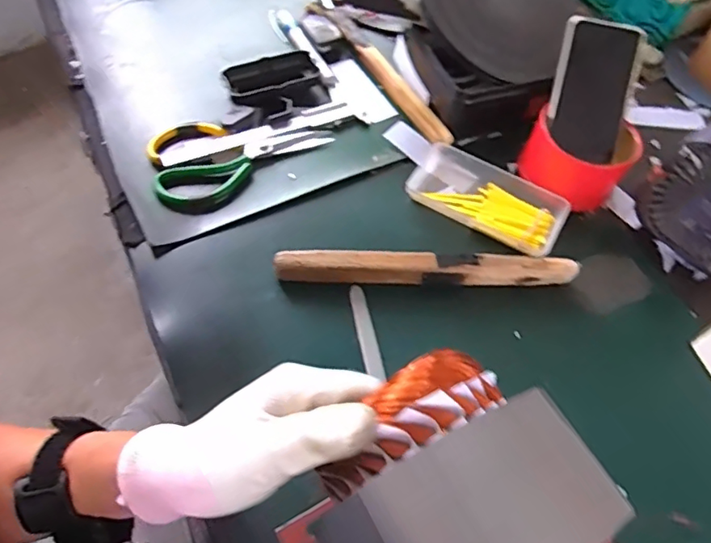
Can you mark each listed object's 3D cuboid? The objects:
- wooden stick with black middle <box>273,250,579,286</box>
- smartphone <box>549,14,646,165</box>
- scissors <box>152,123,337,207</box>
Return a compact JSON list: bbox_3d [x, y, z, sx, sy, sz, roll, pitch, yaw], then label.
[{"bbox_3d":[0.067,-0.003,0.517,0.275,0.031,0.023,1,59,-2],"label":"wooden stick with black middle"},{"bbox_3d":[0.244,-0.186,0.569,0.080,0.008,0.137,9,97,-3],"label":"smartphone"},{"bbox_3d":[-0.121,-0.129,0.585,0.182,0.012,0.112,-14,60,-10],"label":"scissors"}]

